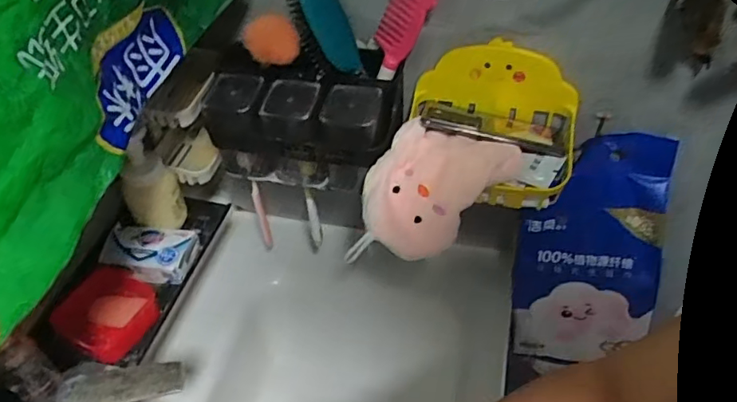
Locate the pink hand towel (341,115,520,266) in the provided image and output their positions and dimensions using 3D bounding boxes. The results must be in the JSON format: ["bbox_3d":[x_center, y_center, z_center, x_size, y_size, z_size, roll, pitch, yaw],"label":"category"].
[{"bbox_3d":[0.068,0.001,0.608,0.134,0.058,0.195,20,49,21],"label":"pink hand towel"}]

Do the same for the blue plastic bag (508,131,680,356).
[{"bbox_3d":[0.297,0.085,0.758,0.175,0.363,0.059,22,28,23],"label":"blue plastic bag"}]

